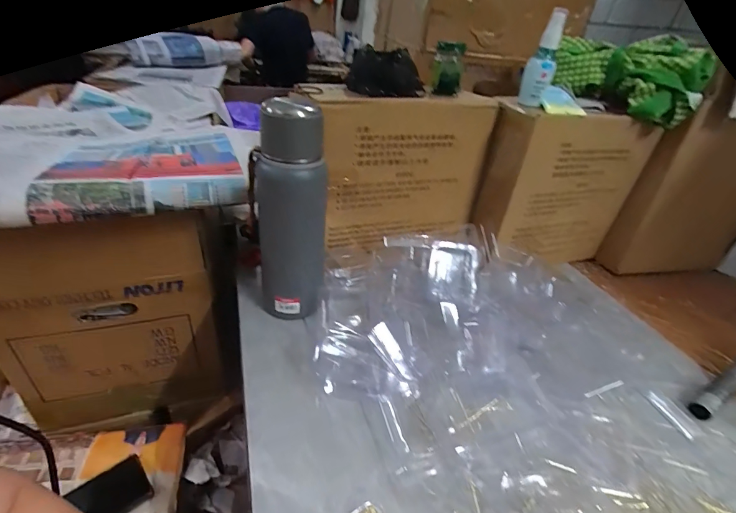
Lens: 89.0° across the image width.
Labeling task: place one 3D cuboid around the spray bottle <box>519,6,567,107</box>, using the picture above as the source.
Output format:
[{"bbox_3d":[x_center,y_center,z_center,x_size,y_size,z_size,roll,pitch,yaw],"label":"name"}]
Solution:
[{"bbox_3d":[0.241,-0.270,0.515,0.038,0.114,0.039,18,36,16],"label":"spray bottle"}]

